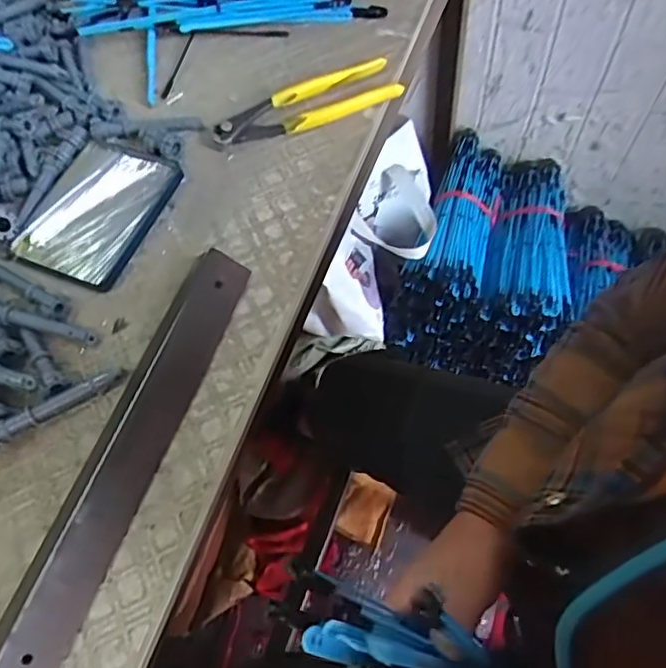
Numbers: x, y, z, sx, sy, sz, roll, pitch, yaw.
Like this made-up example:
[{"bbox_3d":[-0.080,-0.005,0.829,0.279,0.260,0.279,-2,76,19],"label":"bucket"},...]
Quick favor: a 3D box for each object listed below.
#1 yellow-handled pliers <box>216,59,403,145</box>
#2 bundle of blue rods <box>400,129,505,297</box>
[{"bbox_3d":[-0.023,-0.197,0.521,0.159,0.021,0.048,-20,63,-6],"label":"yellow-handled pliers"},{"bbox_3d":[0.204,-0.205,0.923,0.102,0.058,0.303,15,65,12],"label":"bundle of blue rods"}]

